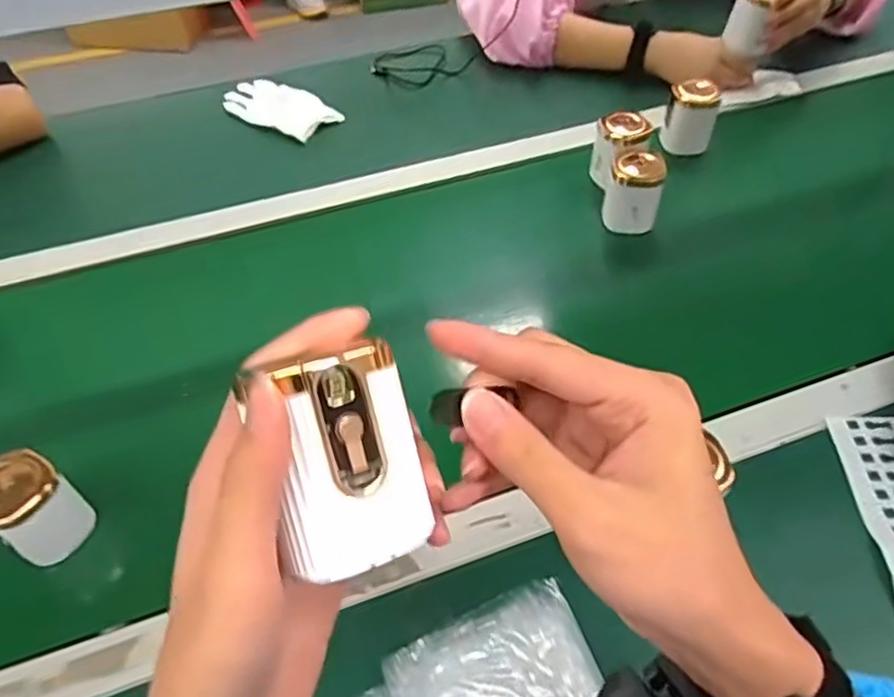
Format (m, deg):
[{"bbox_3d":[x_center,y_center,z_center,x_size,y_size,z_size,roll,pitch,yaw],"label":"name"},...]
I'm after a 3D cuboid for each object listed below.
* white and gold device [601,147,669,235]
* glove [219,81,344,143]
[{"bbox_3d":[0.206,-0.178,0.740,0.057,0.070,0.059,16,52,13],"label":"white and gold device"},{"bbox_3d":[-0.224,-0.326,0.918,0.168,0.026,0.084,33,58,24],"label":"glove"}]

